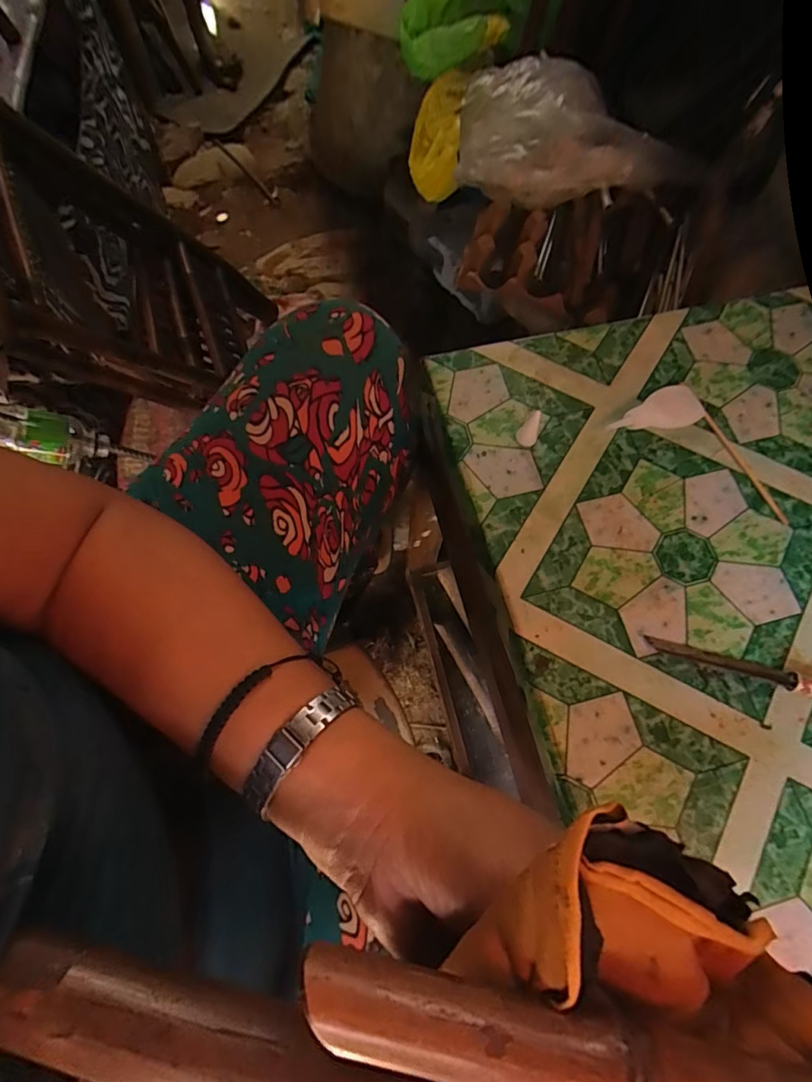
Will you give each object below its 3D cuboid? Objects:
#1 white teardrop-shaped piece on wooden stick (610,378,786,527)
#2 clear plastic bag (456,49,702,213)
[{"bbox_3d":[0.219,-0.074,0.352,0.131,0.010,0.067,31,73,9],"label":"white teardrop-shaped piece on wooden stick"},{"bbox_3d":[0.193,-0.425,0.535,0.266,0.107,0.122,2,71,-1],"label":"clear plastic bag"}]

